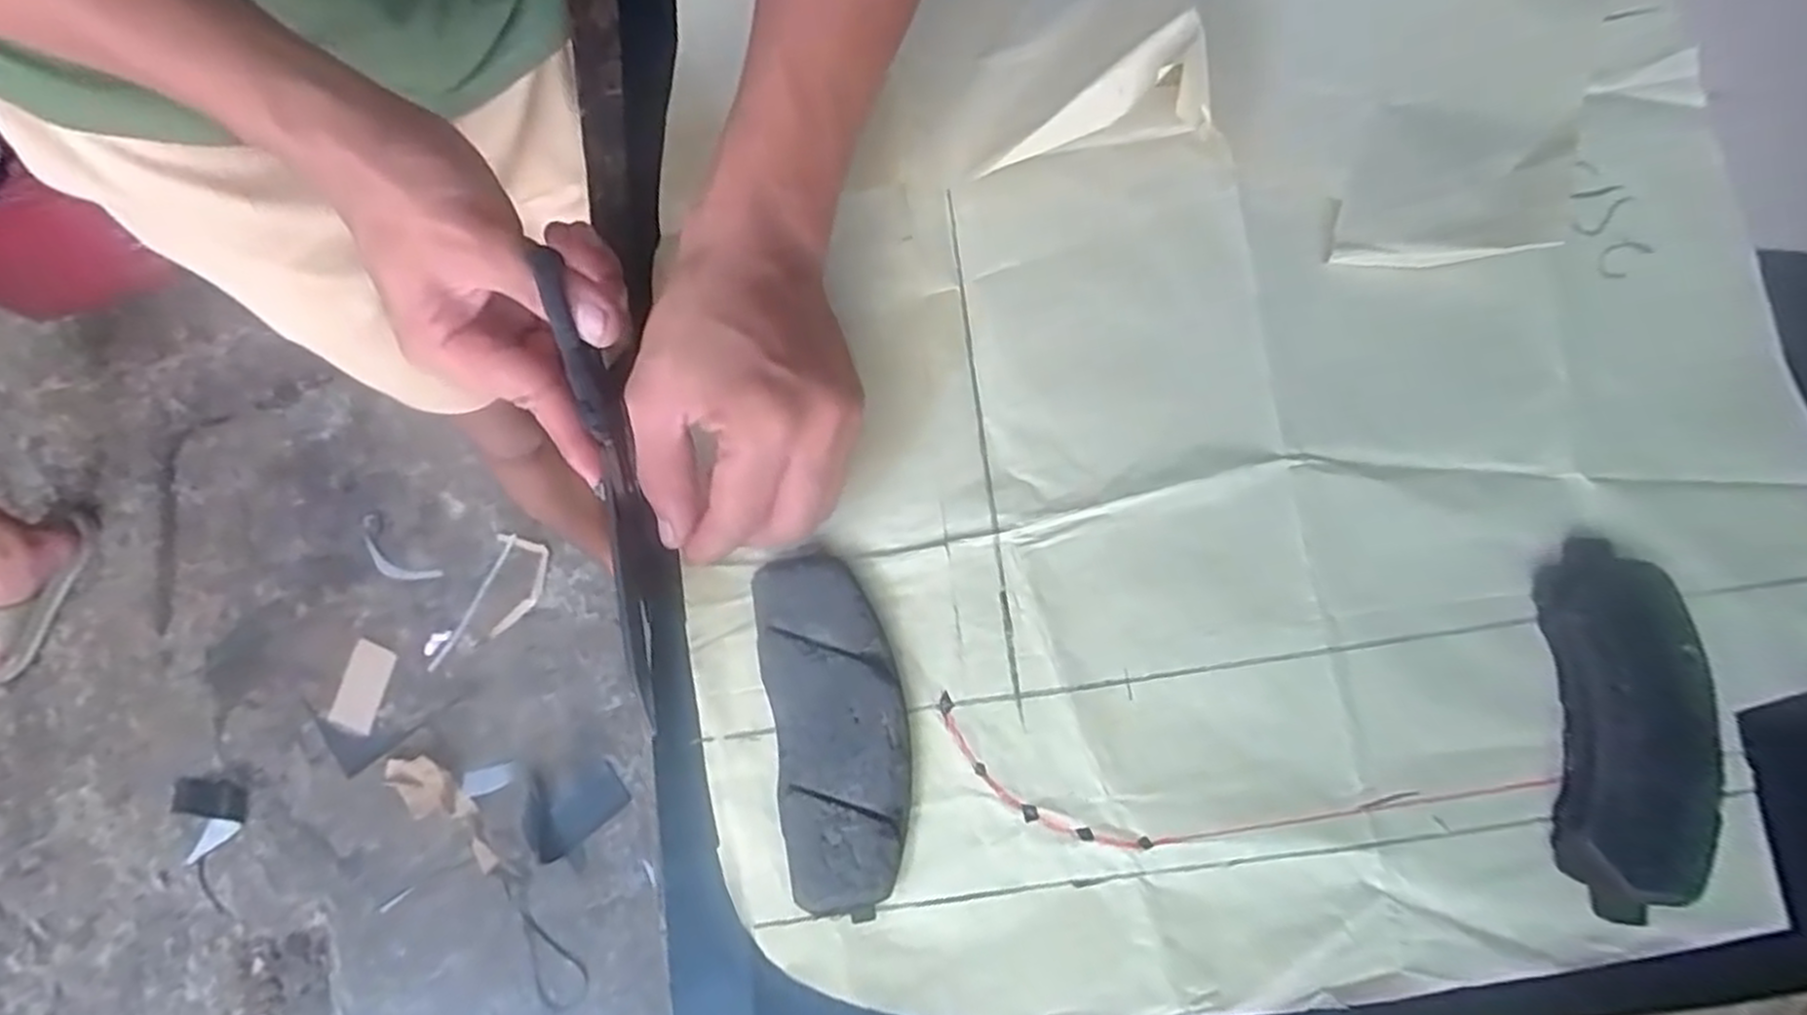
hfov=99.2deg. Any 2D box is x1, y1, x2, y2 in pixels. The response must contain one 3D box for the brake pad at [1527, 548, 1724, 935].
[{"bbox_3d":[0.289,0.086,0.305,0.056,0.014,0.142,2,79,2],"label":"brake pad"}]

